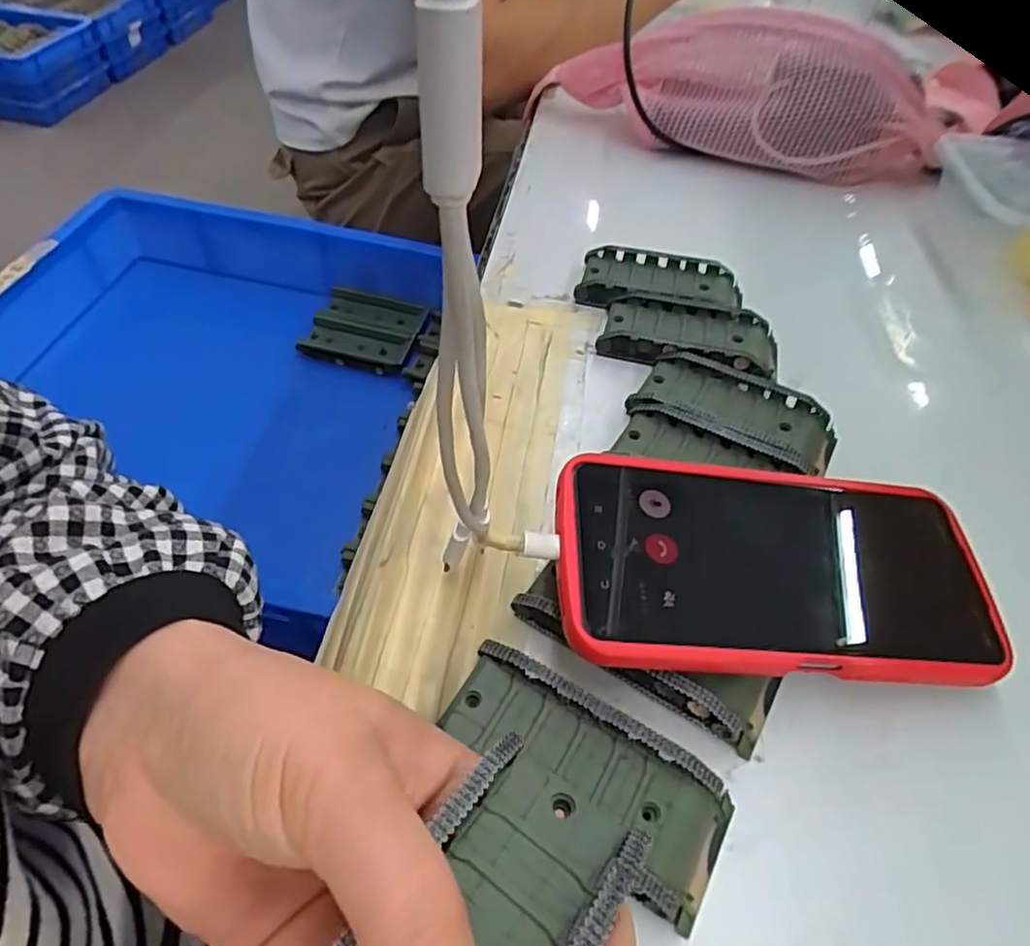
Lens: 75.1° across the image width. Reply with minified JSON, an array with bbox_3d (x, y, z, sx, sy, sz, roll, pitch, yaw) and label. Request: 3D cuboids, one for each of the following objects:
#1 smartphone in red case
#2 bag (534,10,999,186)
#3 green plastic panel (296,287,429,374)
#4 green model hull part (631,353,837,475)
[{"bbox_3d":[0.098,0.036,0.253,0.166,0.010,0.080,6,55,-8],"label":"smartphone in red case"},{"bbox_3d":[0.185,-0.288,0.502,0.313,0.094,0.073,14,51,8],"label":"bag"},{"bbox_3d":[-0.140,-0.132,0.620,0.097,0.019,0.083,16,51,8],"label":"green plastic panel"},{"bbox_3d":[0.110,-0.032,0.330,0.095,0.013,0.047,27,54,18],"label":"green model hull part"}]

